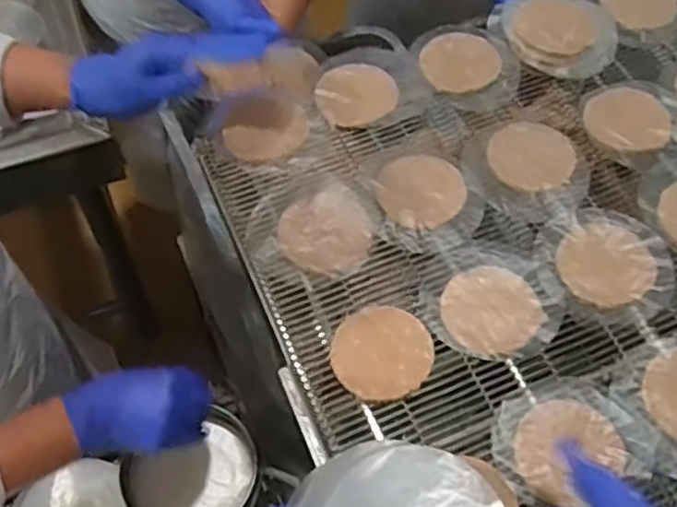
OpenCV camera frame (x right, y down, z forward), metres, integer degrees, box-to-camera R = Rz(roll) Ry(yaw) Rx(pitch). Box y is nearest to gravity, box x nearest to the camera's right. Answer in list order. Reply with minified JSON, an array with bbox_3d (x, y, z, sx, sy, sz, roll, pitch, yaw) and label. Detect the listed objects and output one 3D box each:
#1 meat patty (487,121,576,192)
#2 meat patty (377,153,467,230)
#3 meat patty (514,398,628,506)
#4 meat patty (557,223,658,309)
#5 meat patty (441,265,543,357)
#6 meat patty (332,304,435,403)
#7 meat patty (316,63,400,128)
[{"bbox_3d":[0.194,-0.099,0.716,0.082,0.007,0.079,1,62,-2],"label":"meat patty"},{"bbox_3d":[0.081,-0.062,0.694,0.082,0.006,0.086,1,62,-2],"label":"meat patty"},{"bbox_3d":[0.180,0.154,0.567,0.086,0.014,0.075,-28,66,-16],"label":"meat patty"},{"bbox_3d":[0.247,0.010,0.658,0.083,0.009,0.083,1,62,-2],"label":"meat patty"},{"bbox_3d":[0.135,0.048,0.631,0.083,0.005,0.084,1,62,-2],"label":"meat patty"},{"bbox_3d":[0.036,0.083,0.608,0.083,0.005,0.083,1,62,-2],"label":"meat patty"},{"bbox_3d":[0.020,-0.169,0.754,0.084,0.008,0.080,1,62,-2],"label":"meat patty"}]

